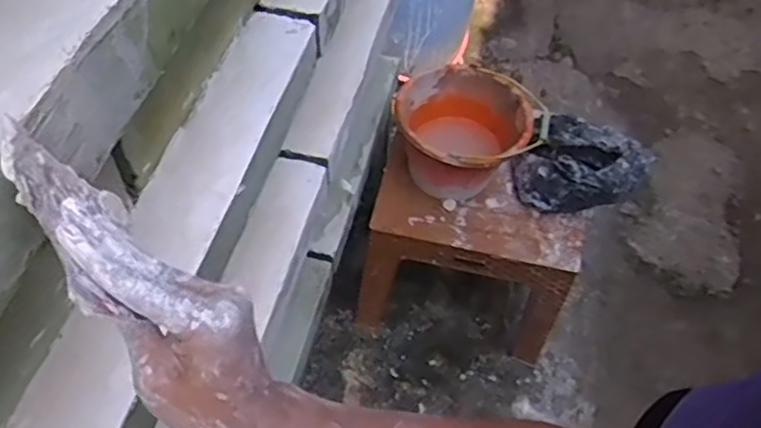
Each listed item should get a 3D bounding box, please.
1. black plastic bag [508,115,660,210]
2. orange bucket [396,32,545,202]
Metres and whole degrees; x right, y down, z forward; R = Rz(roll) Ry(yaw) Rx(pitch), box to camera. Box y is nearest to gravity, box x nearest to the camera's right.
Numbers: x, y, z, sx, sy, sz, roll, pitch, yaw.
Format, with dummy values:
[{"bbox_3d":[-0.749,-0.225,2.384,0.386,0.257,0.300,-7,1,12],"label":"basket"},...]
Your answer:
[{"bbox_3d":[0.427,-0.095,1.402,0.282,0.137,0.155,12,53,8],"label":"black plastic bag"},{"bbox_3d":[0.172,-0.164,1.411,0.282,0.204,0.274,1,53,-1],"label":"orange bucket"}]

